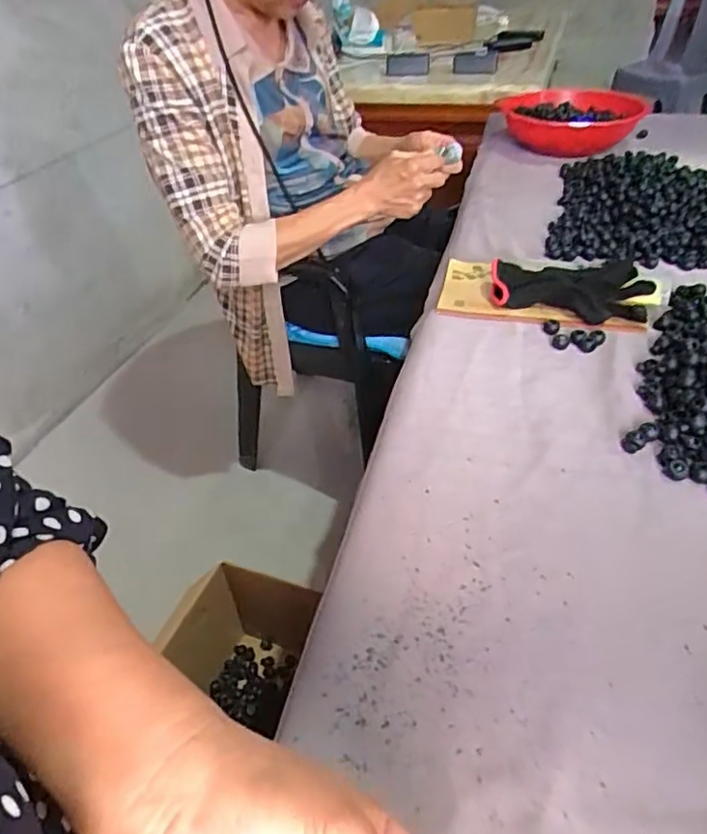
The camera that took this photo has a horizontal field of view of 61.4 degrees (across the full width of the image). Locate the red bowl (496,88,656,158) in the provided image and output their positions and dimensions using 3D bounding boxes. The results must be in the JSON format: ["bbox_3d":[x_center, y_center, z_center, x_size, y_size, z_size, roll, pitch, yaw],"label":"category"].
[{"bbox_3d":[0.397,-0.545,1.101,0.254,0.068,0.207,9,43,13],"label":"red bowl"}]

